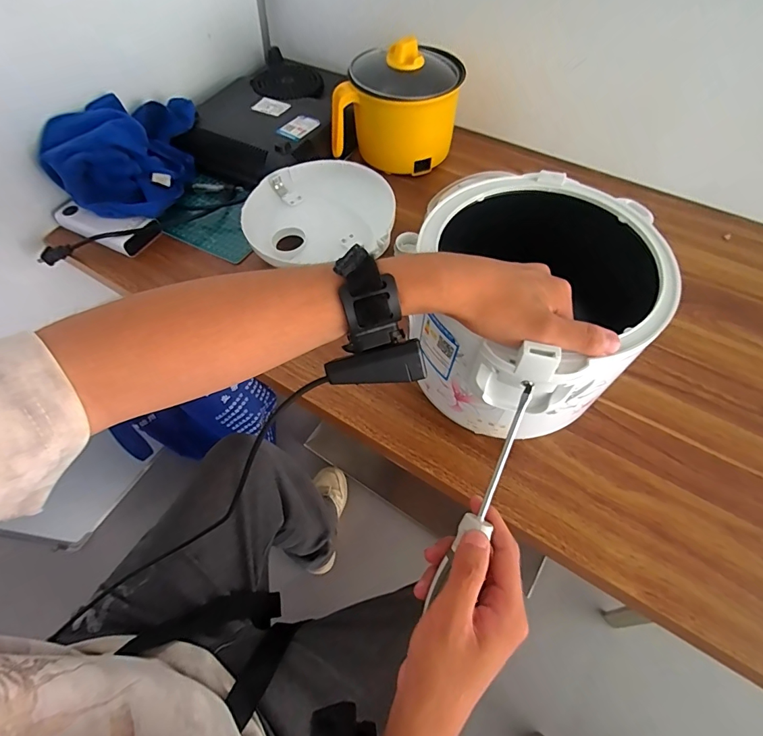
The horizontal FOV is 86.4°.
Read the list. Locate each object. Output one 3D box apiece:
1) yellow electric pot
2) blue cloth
[{"bbox_3d":[0.026,-0.412,0.627,0.173,0.129,0.151,12,60,7],"label":"yellow electric pot"},{"bbox_3d":[-0.371,-0.328,0.607,0.131,0.096,0.210,3,58,2],"label":"blue cloth"}]

